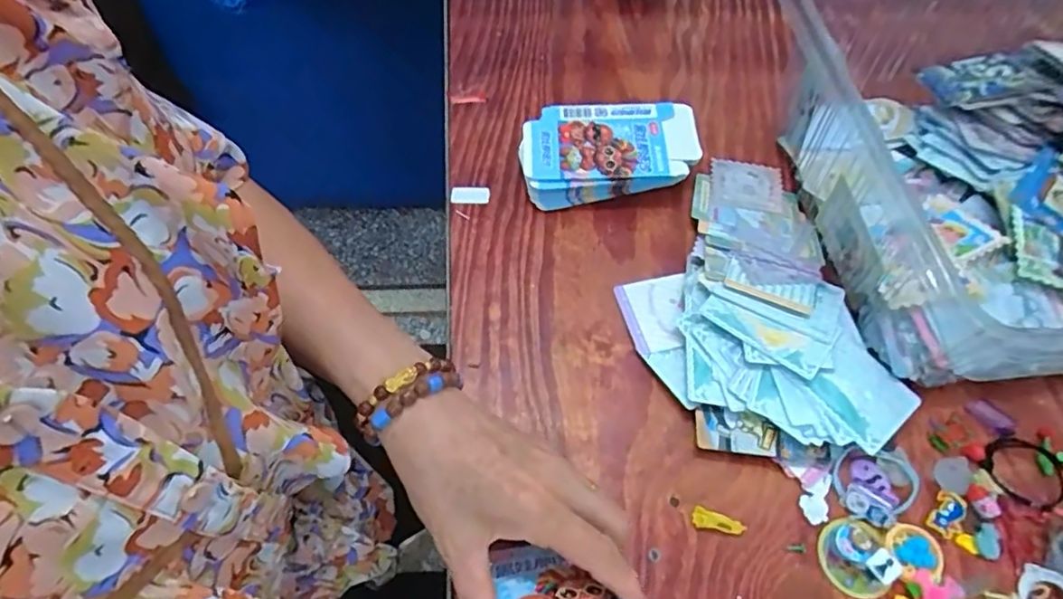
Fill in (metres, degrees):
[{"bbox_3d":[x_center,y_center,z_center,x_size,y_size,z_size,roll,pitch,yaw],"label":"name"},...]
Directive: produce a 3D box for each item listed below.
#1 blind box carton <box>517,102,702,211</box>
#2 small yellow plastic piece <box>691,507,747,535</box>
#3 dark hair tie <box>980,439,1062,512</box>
[{"bbox_3d":[0.067,-0.130,0.521,0.151,0.038,0.085,-6,60,-6],"label":"blind box carton"},{"bbox_3d":[0.118,0.141,0.375,0.033,0.004,0.012,16,60,7],"label":"small yellow plastic piece"},{"bbox_3d":[0.329,0.114,0.393,0.049,0.009,0.045,-21,62,-14],"label":"dark hair tie"}]

